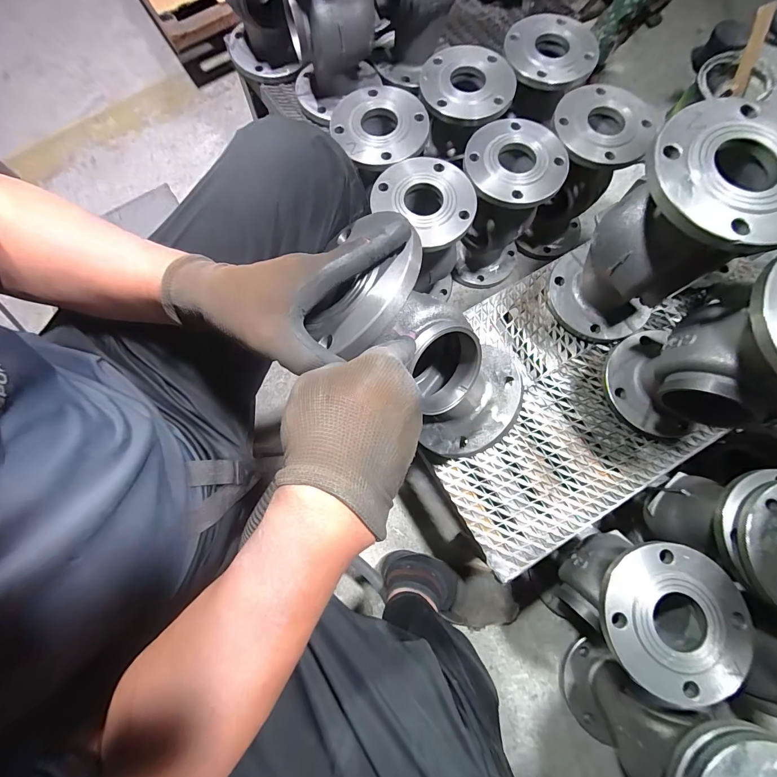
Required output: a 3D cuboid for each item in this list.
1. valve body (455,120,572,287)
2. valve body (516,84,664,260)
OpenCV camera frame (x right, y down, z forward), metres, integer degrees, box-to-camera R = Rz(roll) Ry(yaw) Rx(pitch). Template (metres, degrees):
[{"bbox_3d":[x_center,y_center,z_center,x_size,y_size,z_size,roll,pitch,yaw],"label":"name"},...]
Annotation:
[{"bbox_3d":[0.224,-0.365,0.728,0.163,0.282,0.177,18,77,6],"label":"valve body"},{"bbox_3d":[0.389,-0.434,0.751,0.159,0.280,0.172,-1,76,2],"label":"valve body"}]

